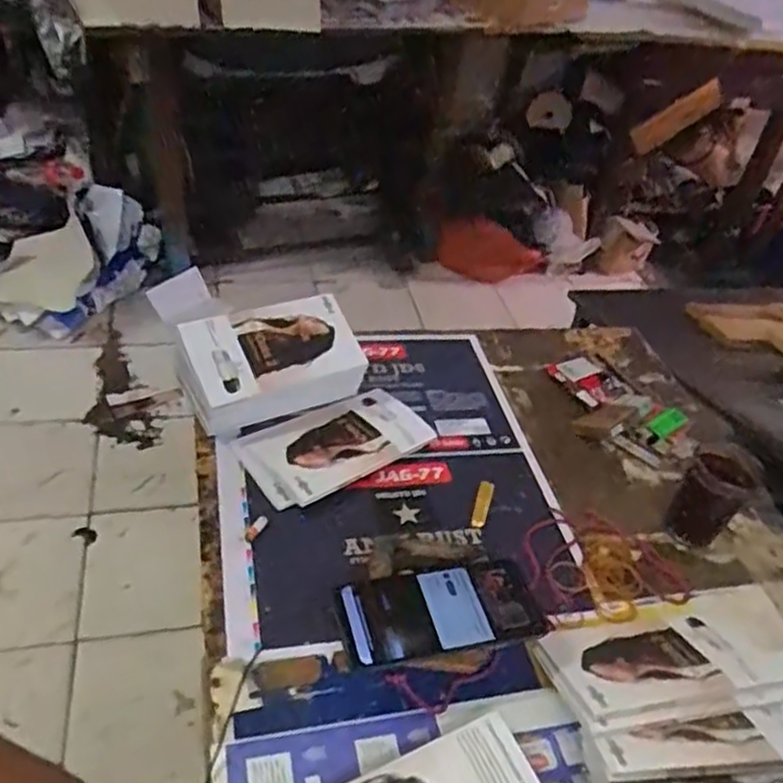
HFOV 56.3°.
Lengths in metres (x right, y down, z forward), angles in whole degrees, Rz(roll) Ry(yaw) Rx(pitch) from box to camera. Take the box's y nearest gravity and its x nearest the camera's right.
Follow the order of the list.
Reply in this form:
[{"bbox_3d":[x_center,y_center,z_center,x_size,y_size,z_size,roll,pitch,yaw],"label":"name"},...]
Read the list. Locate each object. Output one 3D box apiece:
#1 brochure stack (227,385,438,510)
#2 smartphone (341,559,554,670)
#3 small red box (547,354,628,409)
[{"bbox_3d":[-0.057,0.052,0.766,0.193,0.022,0.113,-21,49,-31],"label":"brochure stack"},{"bbox_3d":[0.040,0.173,0.584,0.163,0.016,0.079,-5,40,-19],"label":"smartphone"},{"bbox_3d":[0.245,-0.013,0.904,0.057,0.021,0.093,-17,46,-28],"label":"small red box"}]

